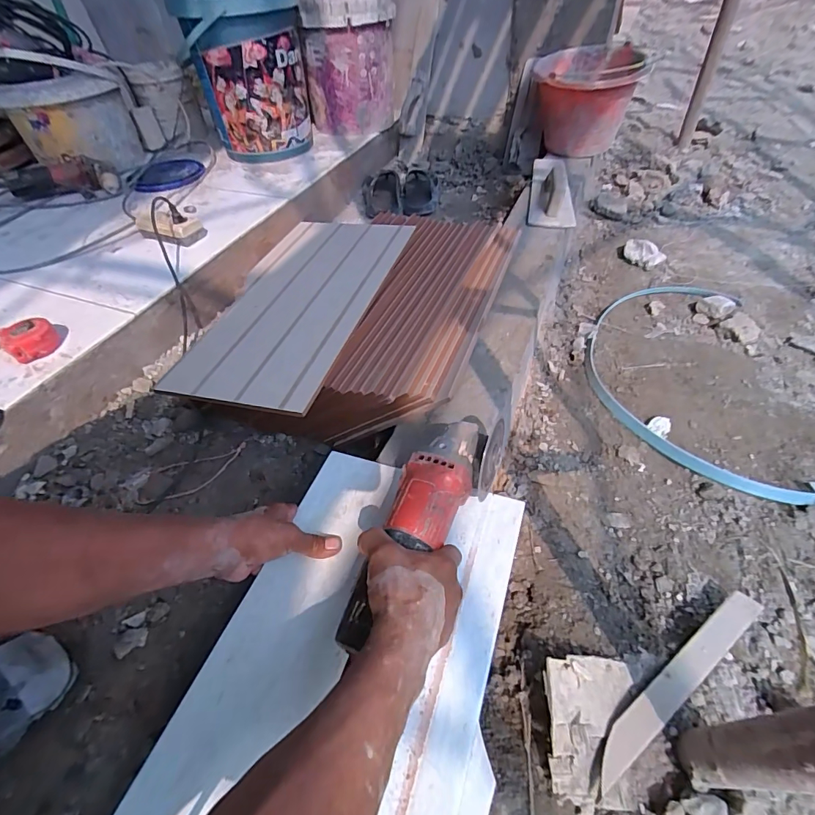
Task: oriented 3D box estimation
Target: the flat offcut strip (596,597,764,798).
[{"bbox_3d":[0.277,0.272,0.439,0.273,0.006,0.028,-25,34,-25],"label":"flat offcut strip"}]

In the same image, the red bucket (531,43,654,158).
[{"bbox_3d":[0.475,-0.822,1.175,0.294,0.206,0.231,21,52,23],"label":"red bucket"}]

